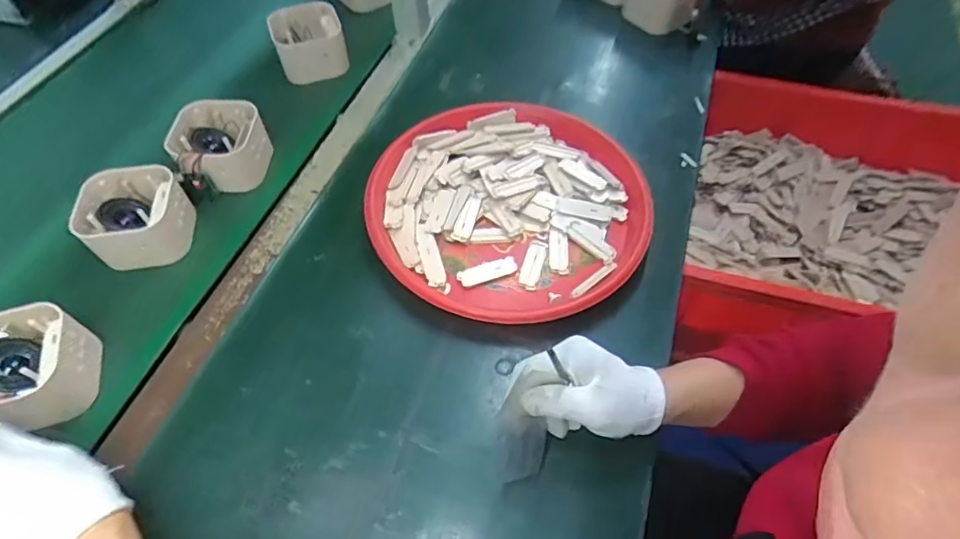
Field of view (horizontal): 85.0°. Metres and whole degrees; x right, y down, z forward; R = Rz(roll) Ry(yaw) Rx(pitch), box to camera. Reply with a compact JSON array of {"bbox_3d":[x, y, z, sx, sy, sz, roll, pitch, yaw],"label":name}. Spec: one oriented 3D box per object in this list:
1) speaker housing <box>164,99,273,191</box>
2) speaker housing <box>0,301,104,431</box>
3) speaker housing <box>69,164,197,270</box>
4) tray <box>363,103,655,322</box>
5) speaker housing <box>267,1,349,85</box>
[{"bbox_3d":[-0.294,-0.140,0.594,0.097,0.069,0.097,0,55,0],"label":"speaker housing"},{"bbox_3d":[-0.381,0.082,0.440,0.090,0.054,0.095,-11,56,-8],"label":"speaker housing"},{"bbox_3d":[-0.351,-0.051,0.538,0.096,0.061,0.100,-9,56,-7],"label":"speaker housing"},{"bbox_3d":[0.031,-0.069,0.554,0.286,0.044,0.272,0,55,0],"label":"tray"},{"bbox_3d":[-0.227,-0.302,0.698,0.091,0.066,0.109,-15,56,-10],"label":"speaker housing"}]

